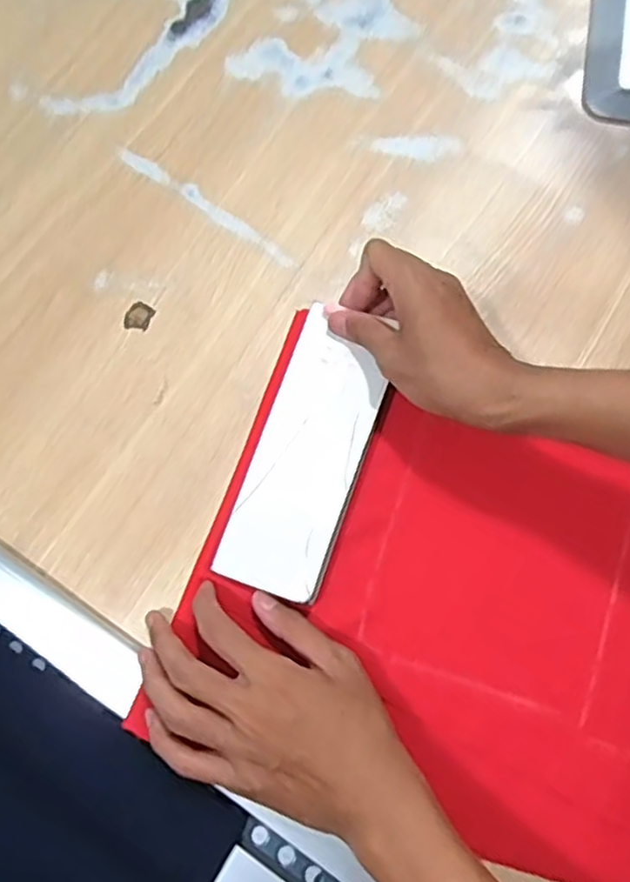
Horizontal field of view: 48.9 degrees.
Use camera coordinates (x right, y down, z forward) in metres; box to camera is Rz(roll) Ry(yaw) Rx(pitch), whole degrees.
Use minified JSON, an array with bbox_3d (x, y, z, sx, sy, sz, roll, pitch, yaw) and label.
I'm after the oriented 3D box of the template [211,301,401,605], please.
[{"bbox_3d":[-0.005,0.009,0.487,0.075,0.008,0.193,16,78,21],"label":"template"}]

